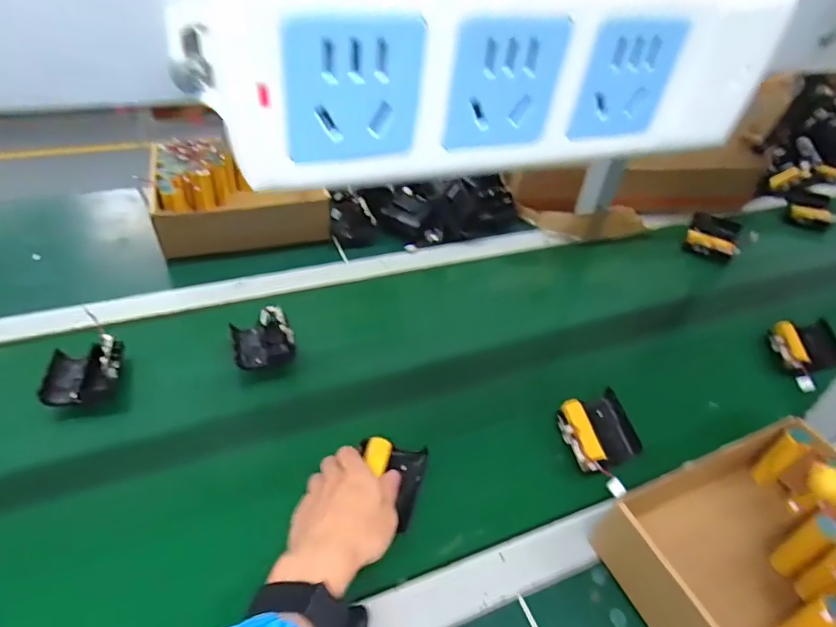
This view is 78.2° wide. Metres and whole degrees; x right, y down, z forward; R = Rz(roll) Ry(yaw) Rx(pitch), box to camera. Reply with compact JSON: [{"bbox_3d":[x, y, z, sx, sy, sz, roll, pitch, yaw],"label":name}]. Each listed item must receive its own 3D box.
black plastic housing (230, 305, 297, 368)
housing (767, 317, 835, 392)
[{"bbox_3d":[-0.183,0.027,0.603,0.065,0.058,0.071,-11,46,-23],"label":"black plastic housing"},{"bbox_3d":[0.507,0.050,0.670,0.065,0.037,0.116,14,42,4],"label":"housing"}]

